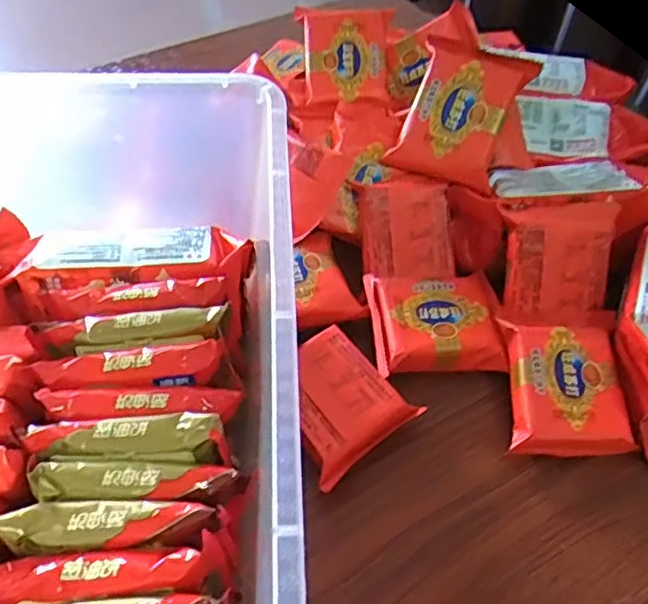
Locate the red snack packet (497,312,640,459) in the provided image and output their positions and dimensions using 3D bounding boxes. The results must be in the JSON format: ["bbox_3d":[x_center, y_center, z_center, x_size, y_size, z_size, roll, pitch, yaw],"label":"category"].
[{"bbox_3d":[0.134,0.044,0.348,0.061,0.021,0.077,2,53,0],"label":"red snack packet"}]

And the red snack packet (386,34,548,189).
[{"bbox_3d":[0.085,-0.117,0.389,0.064,0.018,0.082,22,99,8],"label":"red snack packet"}]

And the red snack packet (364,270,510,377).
[{"bbox_3d":[0.067,0.013,0.378,0.074,0.025,0.065,-4,54,-5],"label":"red snack packet"}]

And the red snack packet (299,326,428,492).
[{"bbox_3d":[0.005,0.053,0.341,0.064,0.011,0.069,-34,61,-24],"label":"red snack packet"}]

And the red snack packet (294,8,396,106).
[{"bbox_3d":[0.014,-0.175,0.447,0.068,0.013,0.070,2,85,4],"label":"red snack packet"}]

